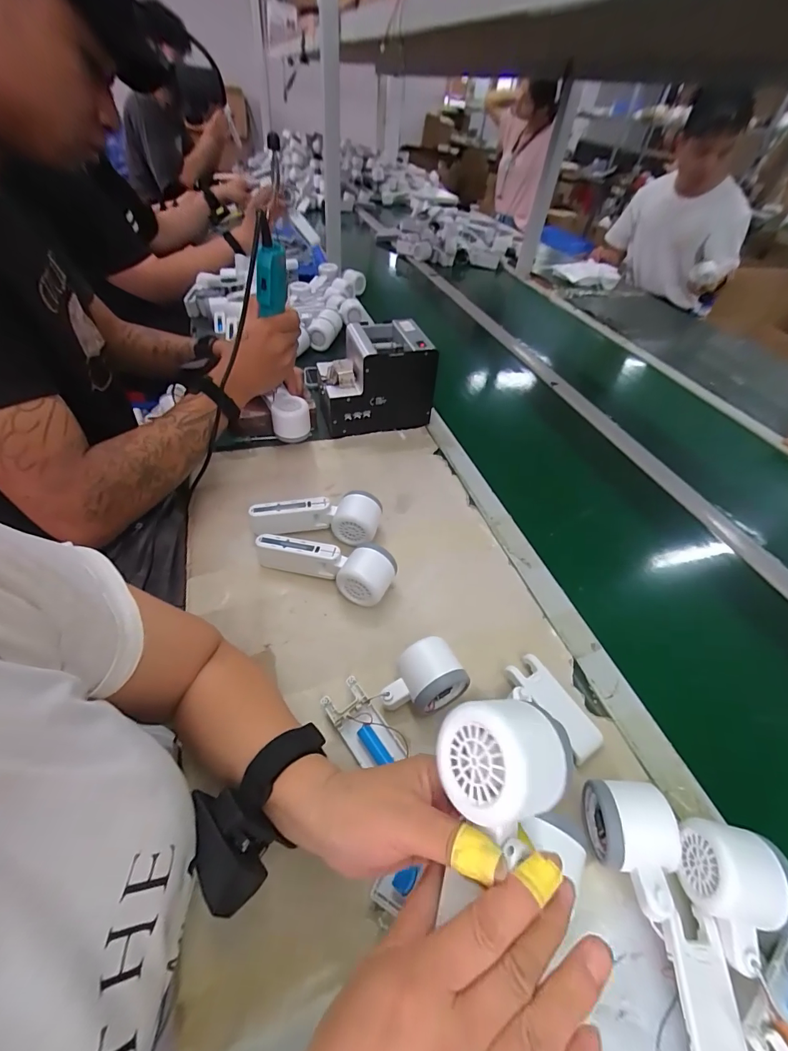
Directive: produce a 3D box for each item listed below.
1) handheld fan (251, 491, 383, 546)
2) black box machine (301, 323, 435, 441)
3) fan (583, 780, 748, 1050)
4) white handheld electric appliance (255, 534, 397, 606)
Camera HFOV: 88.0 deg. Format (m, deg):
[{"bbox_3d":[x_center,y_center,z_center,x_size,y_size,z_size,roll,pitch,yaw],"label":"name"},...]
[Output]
[{"bbox_3d":[-0.102,-0.001,0.545,0.170,0.062,0.059,-4,46,-10],"label":"handheld fan"},{"bbox_3d":[-0.036,-0.256,0.734,0.185,0.163,0.126,-10,48,-15],"label":"black box machine"},{"bbox_3d":[0.197,0.289,0.295,0.060,0.055,0.181,-5,58,-6],"label":"fan"},{"bbox_3d":[-0.084,0.044,0.506,0.171,0.060,0.057,18,47,12],"label":"white handheld electric appliance"}]

